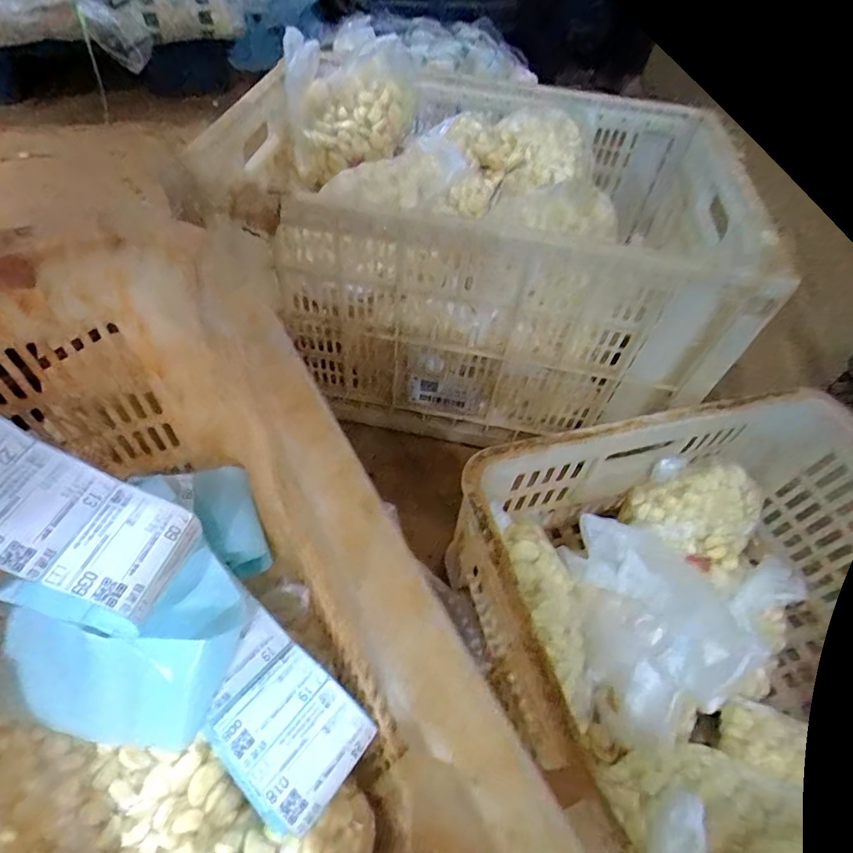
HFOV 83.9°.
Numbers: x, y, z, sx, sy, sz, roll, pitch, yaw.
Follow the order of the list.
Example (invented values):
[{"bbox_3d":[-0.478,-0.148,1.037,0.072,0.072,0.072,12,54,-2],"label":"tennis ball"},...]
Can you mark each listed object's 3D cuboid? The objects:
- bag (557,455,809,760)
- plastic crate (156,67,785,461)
[{"bbox_3d":[0.262,0.148,0.467,0.286,0.091,0.213,-13,55,-15],"label":"bag"},{"bbox_3d":[0.100,-0.237,0.637,0.478,0.285,0.428,10,52,2],"label":"plastic crate"}]

